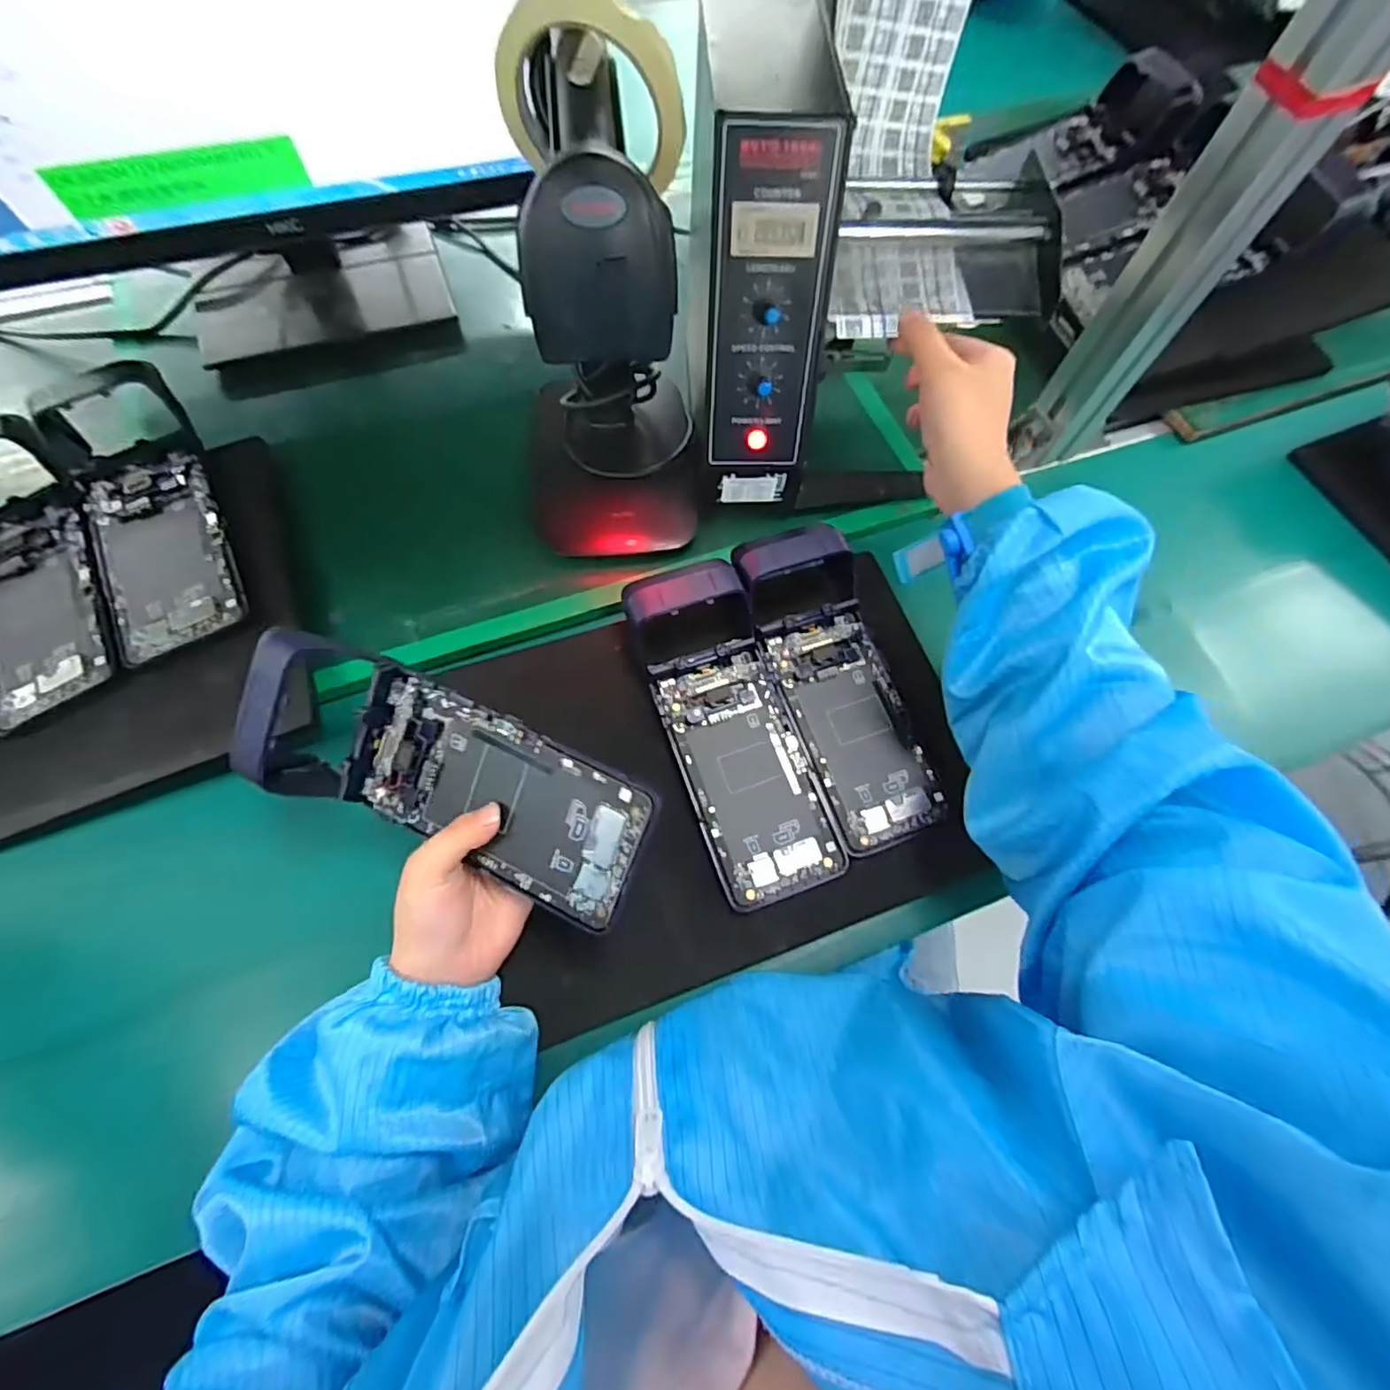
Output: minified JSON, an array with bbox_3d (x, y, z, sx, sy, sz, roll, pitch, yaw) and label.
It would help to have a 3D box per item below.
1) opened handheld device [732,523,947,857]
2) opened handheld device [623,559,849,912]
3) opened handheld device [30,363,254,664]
[{"bbox_3d":[0.098,-0.013,0.415,0.079,0.042,0.212,-17,69,-9],"label":"opened handheld device"},{"bbox_3d":[0.024,0.016,0.399,0.082,0.041,0.218,-17,69,-8],"label":"opened handheld device"},{"bbox_3d":[-0.375,-0.130,0.423,0.082,0.036,0.225,-27,71,-12],"label":"opened handheld device"}]

